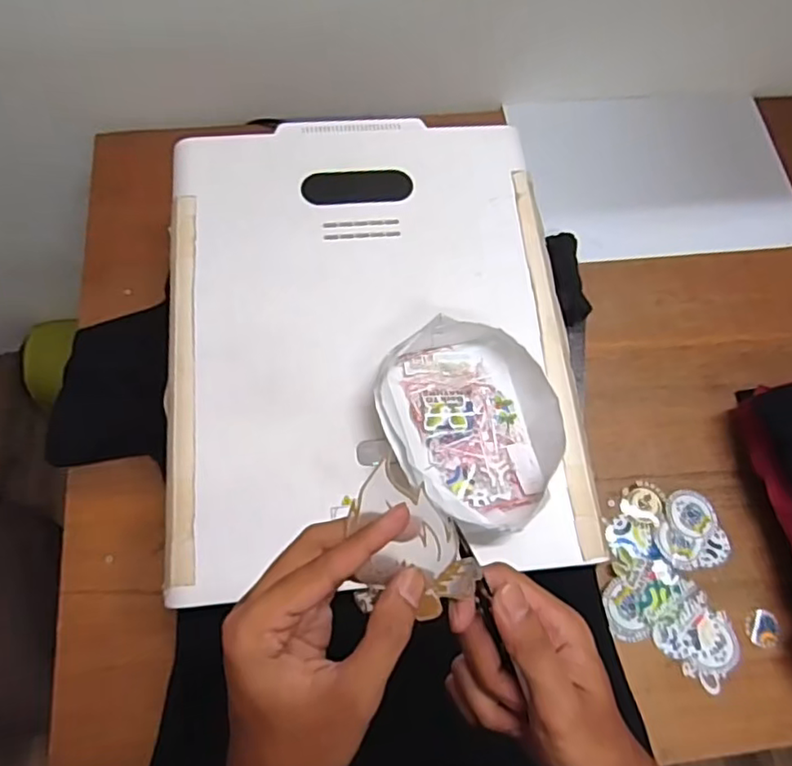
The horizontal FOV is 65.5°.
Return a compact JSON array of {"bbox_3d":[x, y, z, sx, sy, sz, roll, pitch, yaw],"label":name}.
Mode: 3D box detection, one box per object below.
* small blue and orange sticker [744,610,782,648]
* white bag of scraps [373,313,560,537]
[{"bbox_3d":[0.418,0.281,0.699,0.039,0.007,0.037,-34,74,-15],"label":"small blue and orange sticker"},{"bbox_3d":[0.070,0.038,0.569,0.154,0.049,0.192,-22,72,-12],"label":"white bag of scraps"}]

